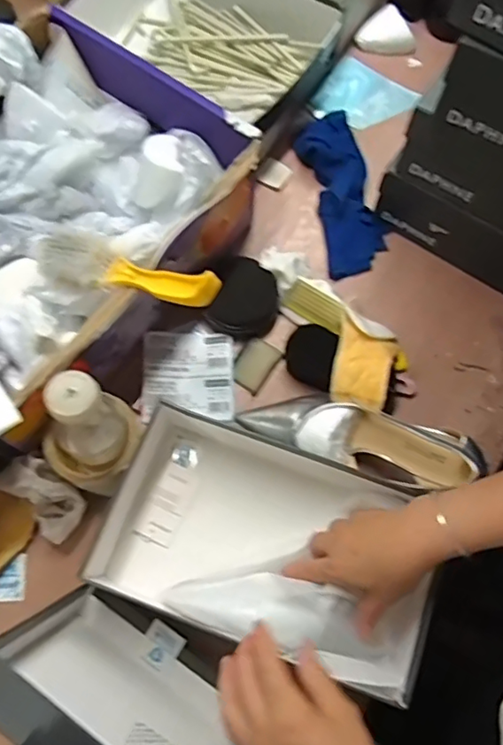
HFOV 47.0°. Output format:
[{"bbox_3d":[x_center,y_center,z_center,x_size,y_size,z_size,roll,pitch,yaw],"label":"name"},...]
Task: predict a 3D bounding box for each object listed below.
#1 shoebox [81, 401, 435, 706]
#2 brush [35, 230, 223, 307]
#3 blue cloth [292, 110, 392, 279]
[{"bbox_3d":[0.022,0.157,0.564,0.318,0.086,0.194,19,70,5],"label":"shoebox"},{"bbox_3d":[-0.127,-0.098,0.540,0.239,0.027,0.046,18,68,29],"label":"brush"},{"bbox_3d":[0.115,-0.244,0.746,0.086,0.038,0.245,-12,70,-7],"label":"blue cloth"}]

